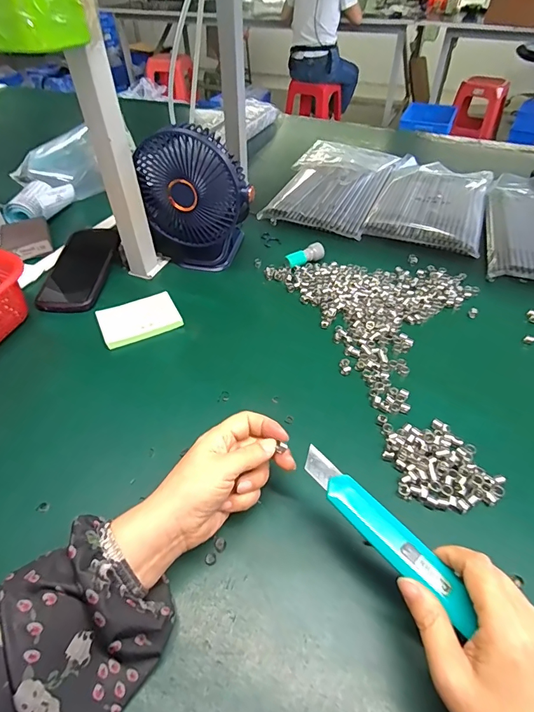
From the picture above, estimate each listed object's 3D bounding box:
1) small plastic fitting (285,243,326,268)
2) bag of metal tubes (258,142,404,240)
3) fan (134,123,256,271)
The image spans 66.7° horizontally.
[{"bbox_3d":[0.058,-0.149,0.604,0.057,0.020,0.022,-22,49,-19],"label":"small plastic fitting"},{"bbox_3d":[0.126,-0.334,0.774,0.193,0.034,0.324,17,48,17],"label":"bag of metal tubes"},{"bbox_3d":[-0.096,-0.207,0.553,0.137,0.180,0.107,-9,46,-7],"label":"fan"}]

